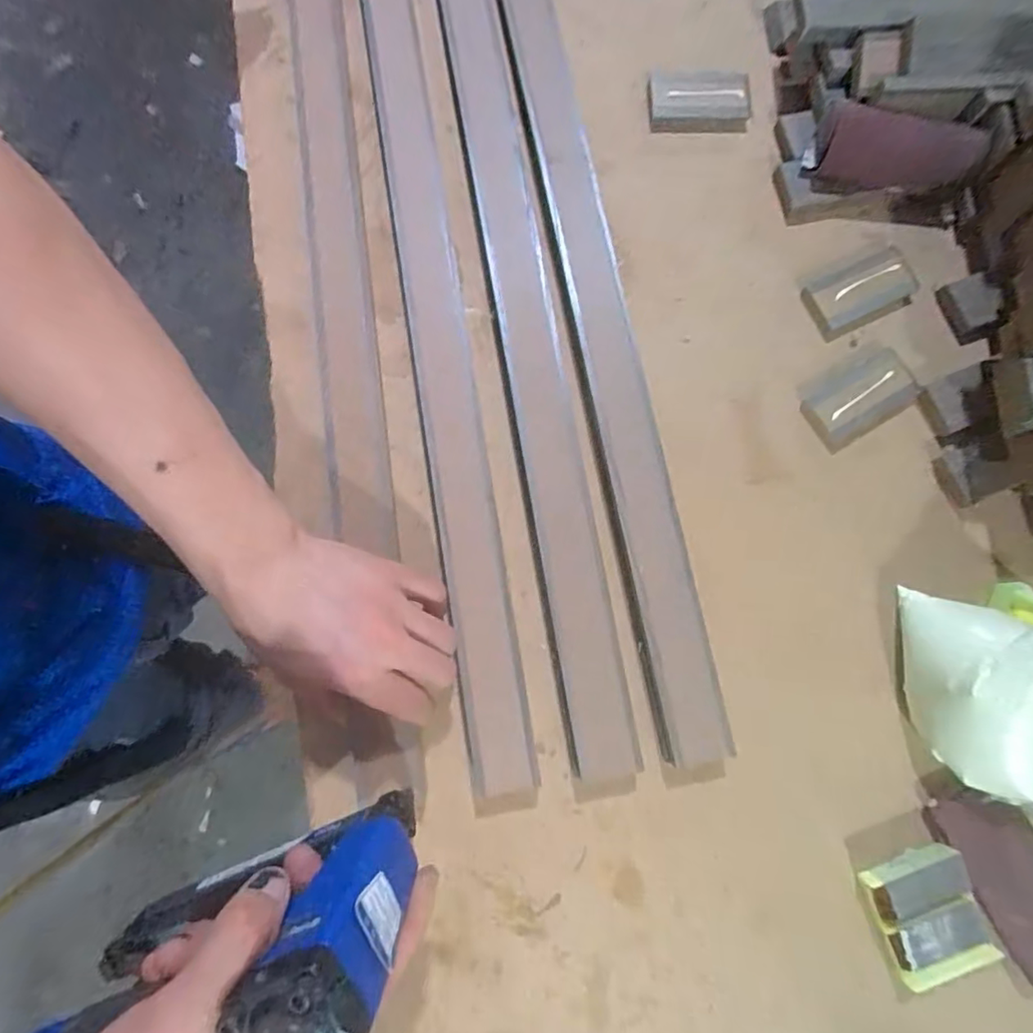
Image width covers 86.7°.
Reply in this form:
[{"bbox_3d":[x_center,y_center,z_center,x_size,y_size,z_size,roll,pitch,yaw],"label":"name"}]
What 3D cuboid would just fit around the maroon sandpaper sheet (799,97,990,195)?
[{"bbox_3d":[0.286,-0.279,0.422,0.118,0.035,0.051,7,80,0],"label":"maroon sandpaper sheet"}]

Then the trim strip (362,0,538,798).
[{"bbox_3d":[-0.065,-0.163,0.405,0.043,0.029,0.685,-9,80,-3],"label":"trim strip"}]

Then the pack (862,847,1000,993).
[{"bbox_3d":[0.261,0.253,0.348,0.061,0.014,0.070,-17,81,-4],"label":"pack"}]

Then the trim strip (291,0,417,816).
[{"bbox_3d":[-0.126,-0.158,0.397,0.040,0.019,0.680,-7,80,-3],"label":"trim strip"}]

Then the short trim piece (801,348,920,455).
[{"bbox_3d":[0.258,-0.087,0.409,0.085,0.008,0.045,-33,82,-7],"label":"short trim piece"}]

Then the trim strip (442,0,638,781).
[{"bbox_3d":[0.005,-0.171,0.410,0.049,0.023,0.689,-8,80,-3],"label":"trim strip"}]

